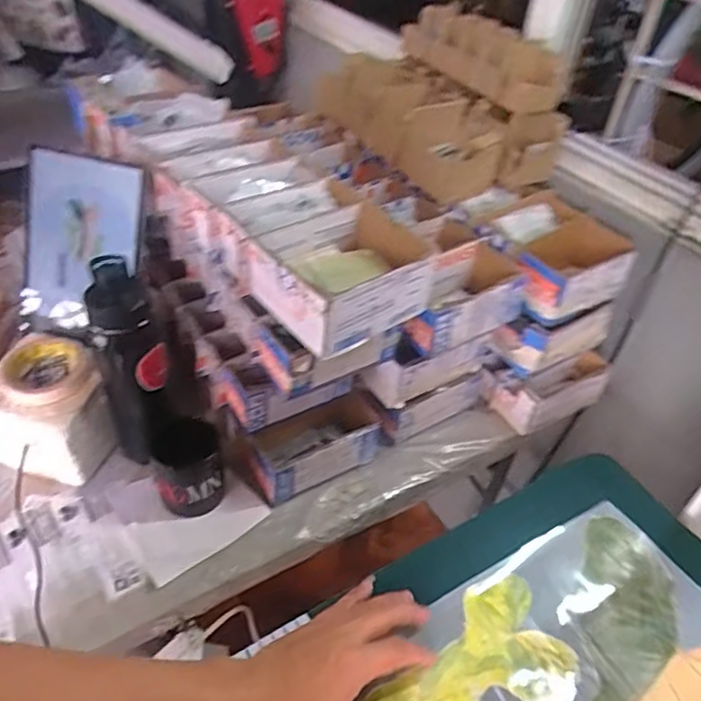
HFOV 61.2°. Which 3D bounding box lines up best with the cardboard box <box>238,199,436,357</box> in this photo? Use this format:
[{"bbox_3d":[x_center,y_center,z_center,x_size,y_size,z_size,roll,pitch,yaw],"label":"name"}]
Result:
[{"bbox_3d":[-0.005,-0.087,0.642,0.176,0.073,0.138,-26,51,-31],"label":"cardboard box"}]

